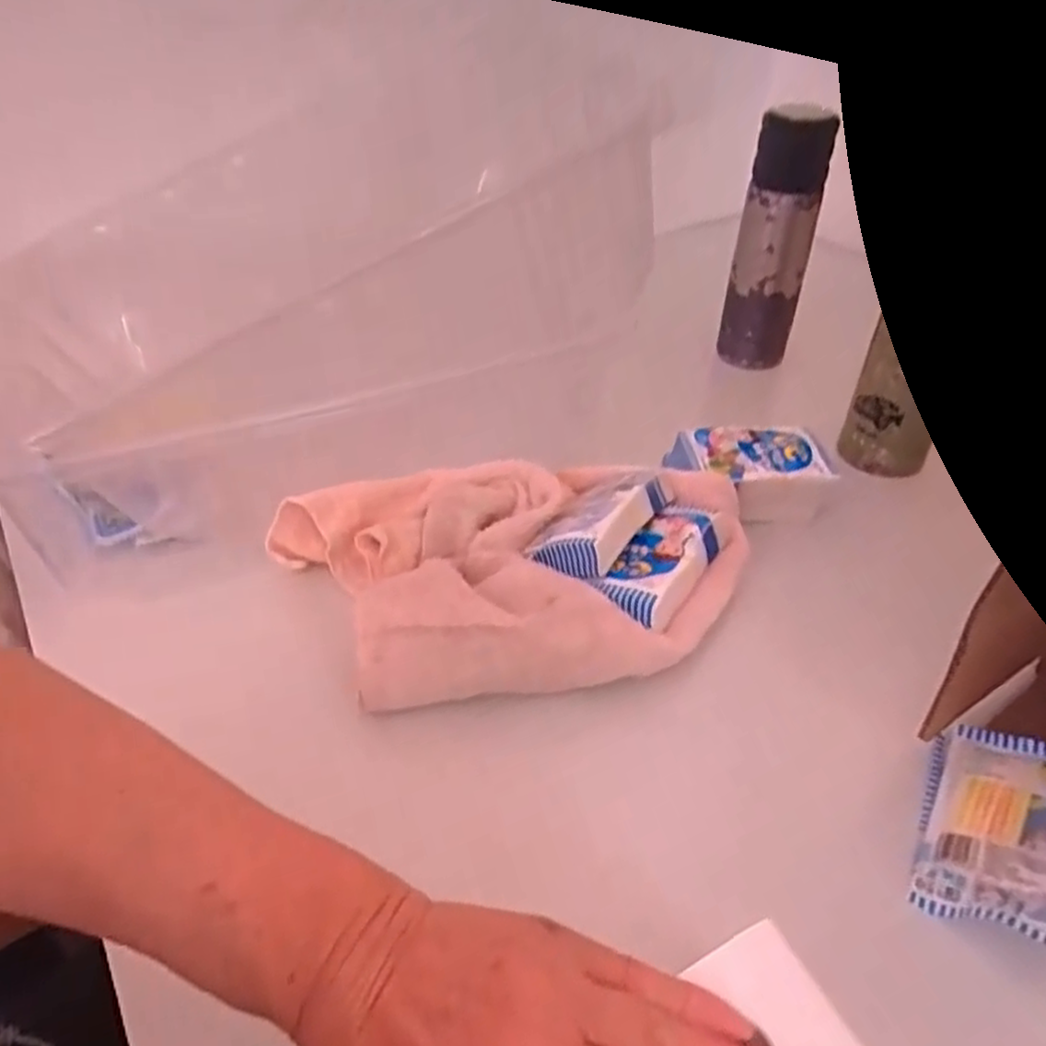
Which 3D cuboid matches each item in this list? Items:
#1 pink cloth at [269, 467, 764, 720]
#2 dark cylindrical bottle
[{"bbox_3d":[0.002,0.026,0.469,0.299,0.049,0.187,-11,41,-14],"label":"pink cloth"},{"bbox_3d":[0.230,-0.252,0.681,0.066,0.216,0.053,12,41,13],"label":"dark cylindrical bottle"}]

